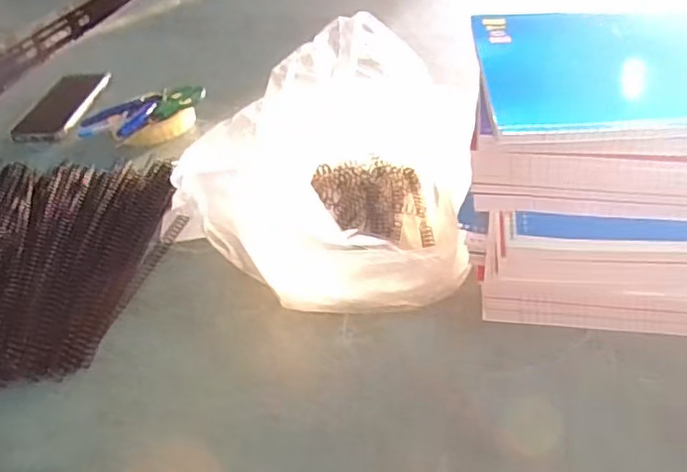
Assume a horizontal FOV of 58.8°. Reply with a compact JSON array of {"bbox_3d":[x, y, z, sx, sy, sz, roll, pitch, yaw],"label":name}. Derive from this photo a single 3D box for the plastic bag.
[{"bbox_3d":[-0.024,-0.072,0.590,0.268,0.132,0.301,0,40,7],"label":"plastic bag"}]

